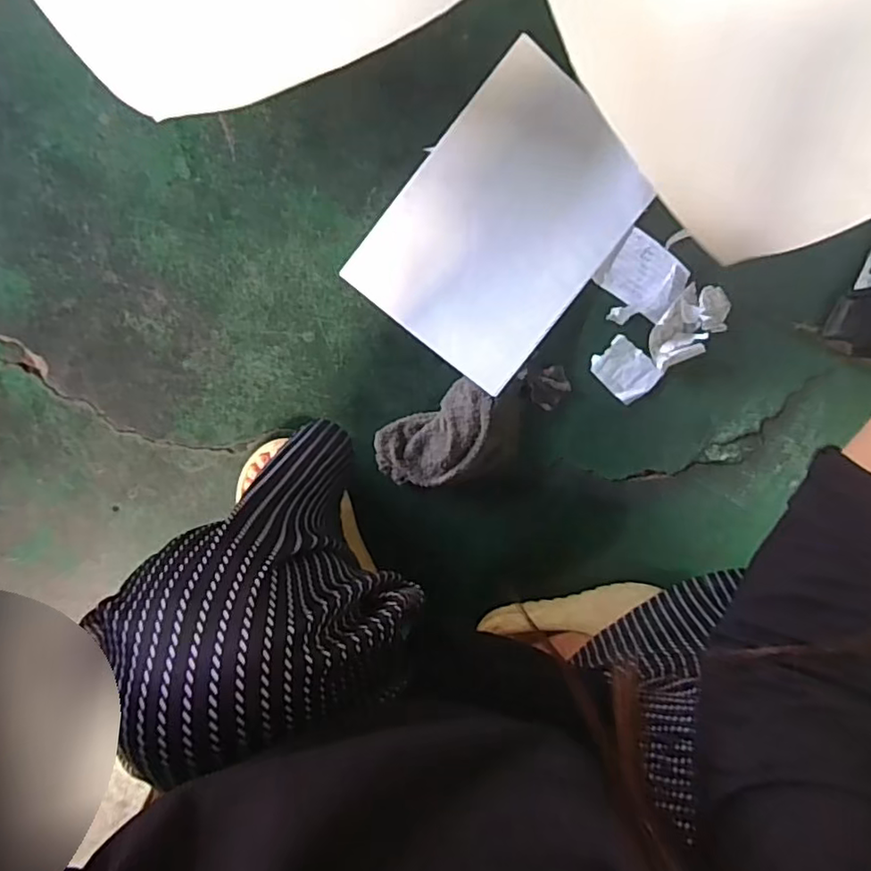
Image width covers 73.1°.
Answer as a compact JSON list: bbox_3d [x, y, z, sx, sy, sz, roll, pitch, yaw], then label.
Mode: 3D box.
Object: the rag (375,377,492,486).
[{"bbox_3d":[0.002,0.004,0.631,0.132,0.027,0.079,-31,101,3],"label":"rag"}]

